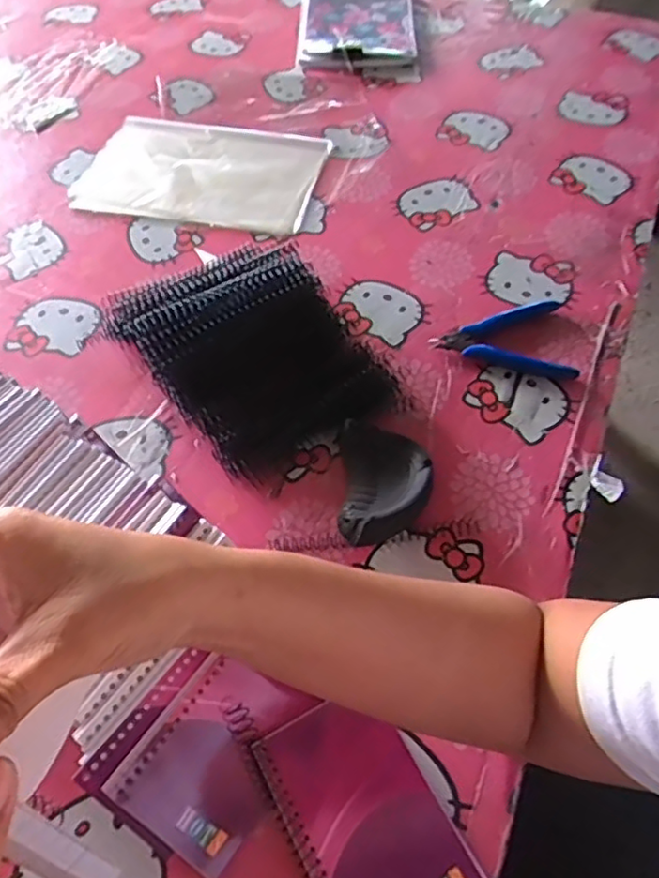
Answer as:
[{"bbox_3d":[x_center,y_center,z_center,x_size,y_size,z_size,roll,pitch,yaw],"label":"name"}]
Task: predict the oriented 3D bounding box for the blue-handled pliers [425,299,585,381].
[{"bbox_3d":[0.163,-0.102,0.583,0.124,0.012,0.093,13,57,11],"label":"blue-handled pliers"}]

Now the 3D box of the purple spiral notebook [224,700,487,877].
[{"bbox_3d":[0.015,0.210,0.372,0.085,0.013,0.151,-27,69,-19],"label":"purple spiral notebook"}]

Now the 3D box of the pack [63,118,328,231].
[{"bbox_3d":[-0.143,-0.307,0.722,0.262,0.014,0.172,11,57,9],"label":"pack"}]

